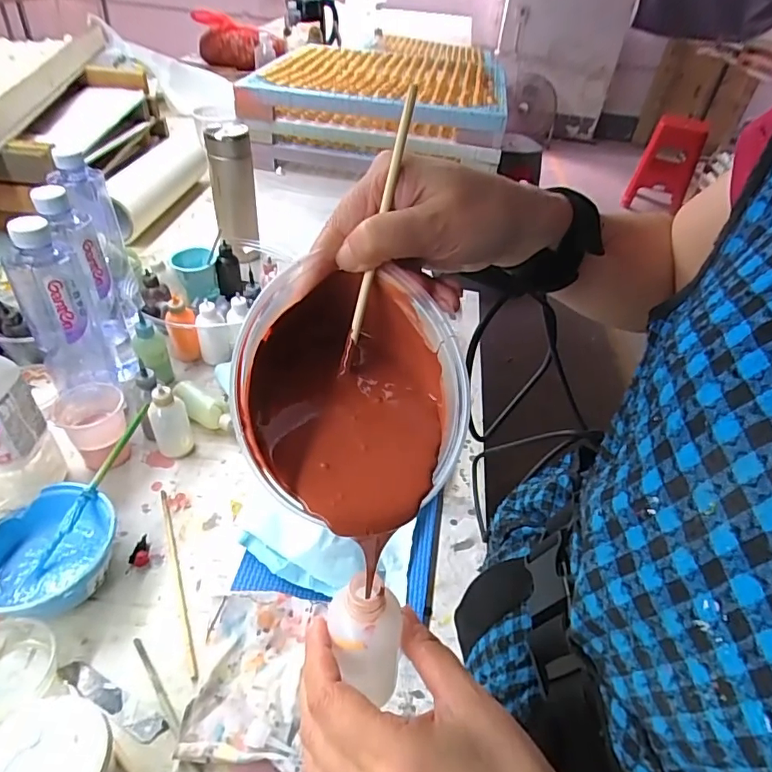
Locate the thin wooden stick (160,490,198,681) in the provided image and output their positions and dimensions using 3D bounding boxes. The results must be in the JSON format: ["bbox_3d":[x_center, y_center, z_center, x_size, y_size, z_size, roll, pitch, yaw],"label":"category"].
[{"bbox_3d":[-0.191,0.170,0.465,0.008,0.004,0.191,-14,45,-21],"label":"thin wooden stick"}]

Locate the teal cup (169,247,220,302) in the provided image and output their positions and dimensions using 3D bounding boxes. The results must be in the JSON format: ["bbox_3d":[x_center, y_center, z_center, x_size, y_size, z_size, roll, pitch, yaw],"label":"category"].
[{"bbox_3d":[-0.277,-0.162,0.748,0.062,0.063,0.051,-13,45,-20],"label":"teal cup"}]

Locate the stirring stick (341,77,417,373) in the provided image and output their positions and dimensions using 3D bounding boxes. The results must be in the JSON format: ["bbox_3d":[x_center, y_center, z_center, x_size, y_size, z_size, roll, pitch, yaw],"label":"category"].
[{"bbox_3d":[-0.004,-0.069,0.242,0.005,0.132,0.010,18,14,13],"label":"stirring stick"}]

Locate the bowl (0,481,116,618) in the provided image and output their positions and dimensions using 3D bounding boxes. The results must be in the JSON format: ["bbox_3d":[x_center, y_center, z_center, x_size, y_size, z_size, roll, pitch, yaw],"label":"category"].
[{"bbox_3d":[-0.289,0.146,0.435,0.102,0.060,0.111,4,41,-3],"label":"bowl"}]

